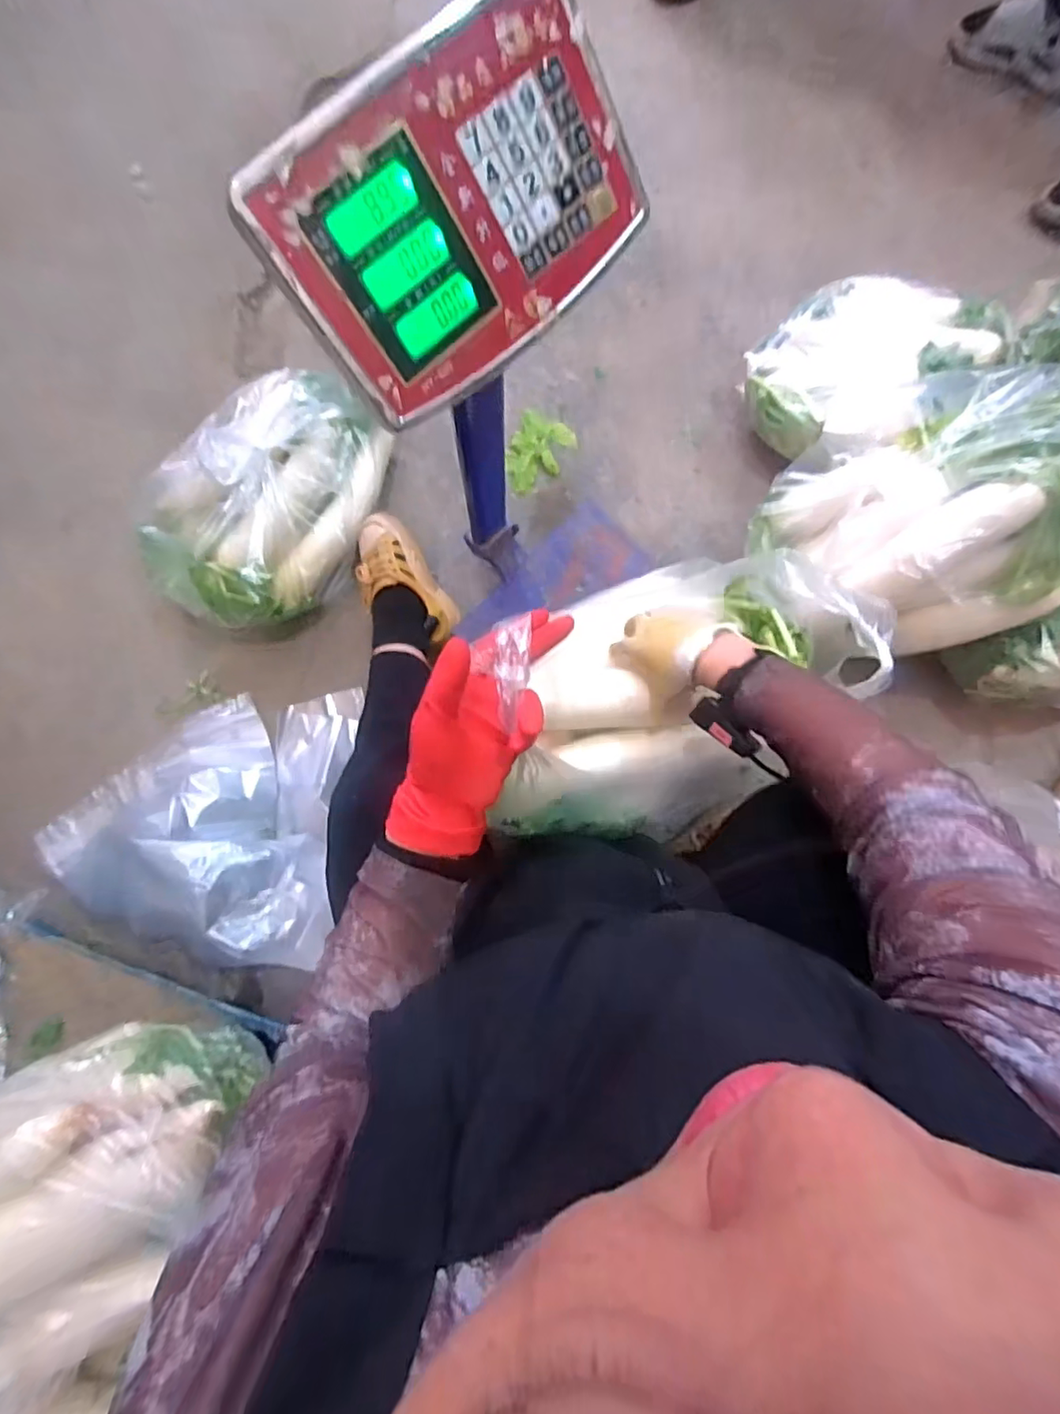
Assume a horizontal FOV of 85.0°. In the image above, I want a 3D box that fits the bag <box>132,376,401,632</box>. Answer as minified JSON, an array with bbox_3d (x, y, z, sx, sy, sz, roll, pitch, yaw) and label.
[{"bbox_3d":[-0.422,-0.327,0.899,0.290,0.172,0.383,22,80,3],"label":"bag"}]

